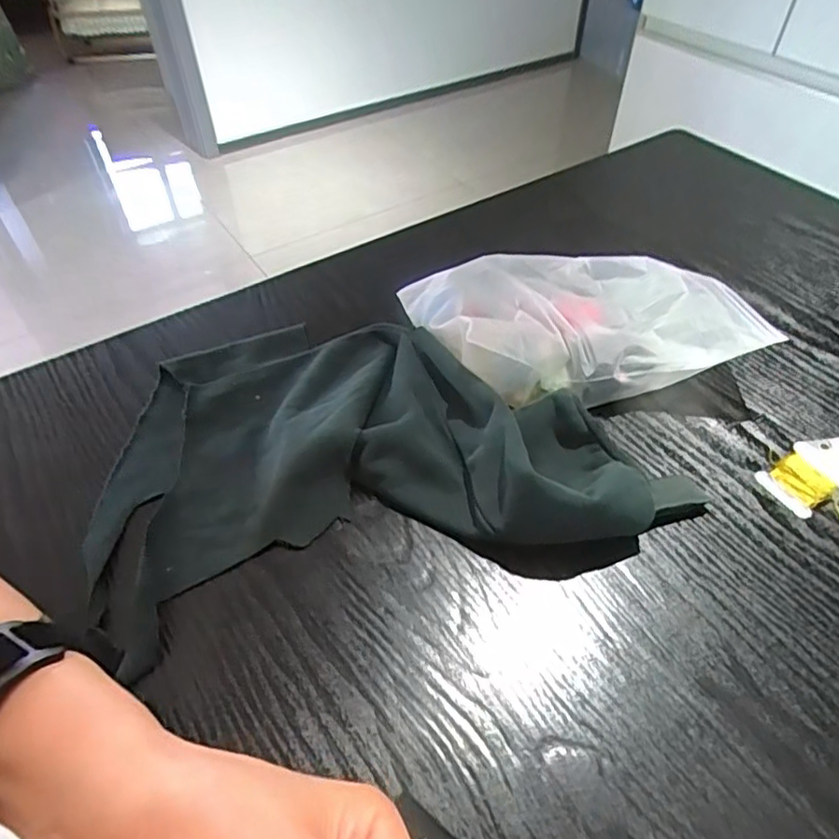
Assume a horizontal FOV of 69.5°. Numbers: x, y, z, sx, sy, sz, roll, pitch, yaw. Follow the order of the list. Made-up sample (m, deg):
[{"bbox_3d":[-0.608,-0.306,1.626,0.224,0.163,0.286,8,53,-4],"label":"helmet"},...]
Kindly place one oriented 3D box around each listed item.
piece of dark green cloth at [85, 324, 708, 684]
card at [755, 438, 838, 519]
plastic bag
[{"bbox_3d":[-0.029,0.005,0.382,0.348,0.046,0.227,-11,49,-9],"label":"piece of dark green cloth"},{"bbox_3d":[0.249,0.036,0.375,0.066,0.012,0.046,-16,50,-13],"label":"card"},{"bbox_3d":[0.111,-0.073,0.443,0.232,0.059,0.129,-4,48,-3],"label":"plastic bag"}]

